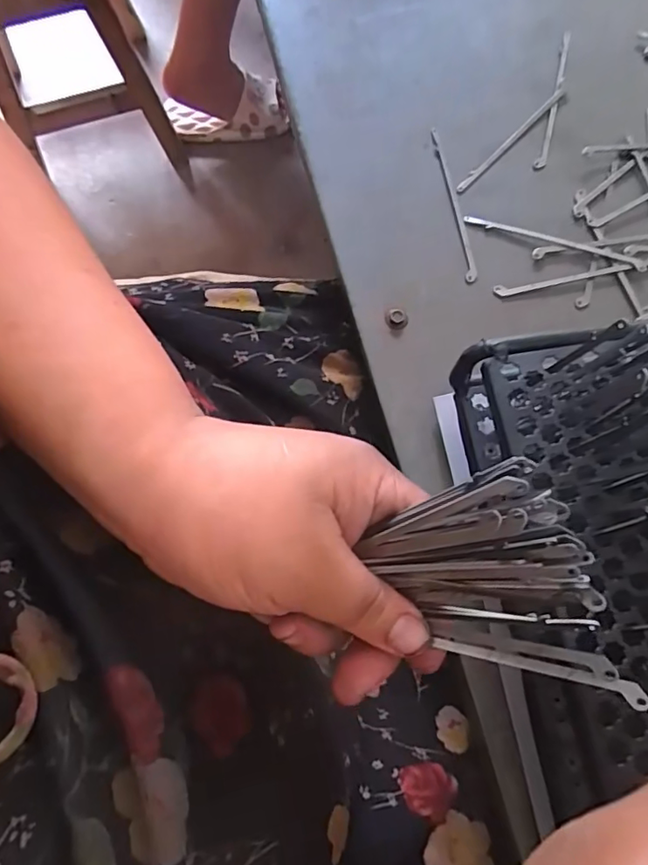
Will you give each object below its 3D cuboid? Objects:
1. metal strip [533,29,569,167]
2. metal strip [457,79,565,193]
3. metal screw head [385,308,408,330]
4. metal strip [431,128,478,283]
[{"bbox_3d":[0.155,-0.224,0.370,0.007,0.006,0.111,15,76,2],"label":"metal strip"},{"bbox_3d":[0.125,-0.194,0.362,0.009,0.006,0.110,43,78,9],"label":"metal strip"},{"bbox_3d":[0.044,-0.068,0.329,0.013,0.005,0.013,0,75,-1],"label":"metal screw head"},{"bbox_3d":[0.083,-0.146,0.351,0.008,0.004,0.110,-8,76,-4],"label":"metal strip"}]

